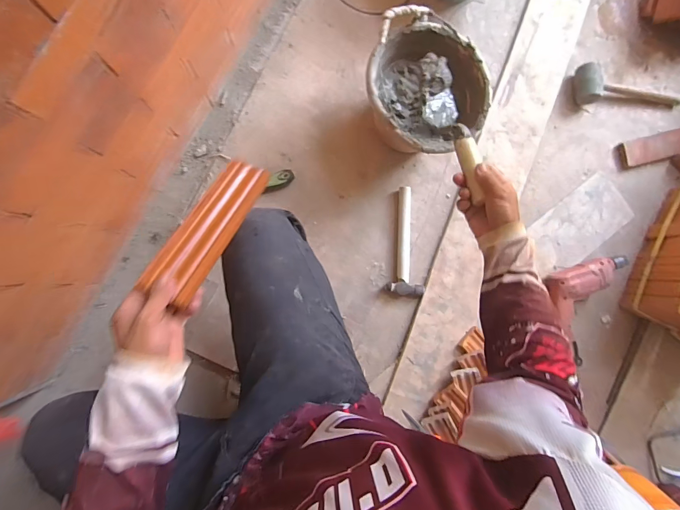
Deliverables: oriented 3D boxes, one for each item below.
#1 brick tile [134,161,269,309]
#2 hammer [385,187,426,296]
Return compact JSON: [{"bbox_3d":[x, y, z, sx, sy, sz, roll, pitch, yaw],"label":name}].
[{"bbox_3d":[-0.167,-0.042,0.478,0.065,0.018,0.218,25,58,-4],"label":"brick tile"},{"bbox_3d":[0.149,-0.033,0.860,0.085,0.031,0.252,-2,88,-5],"label":"hammer"}]

